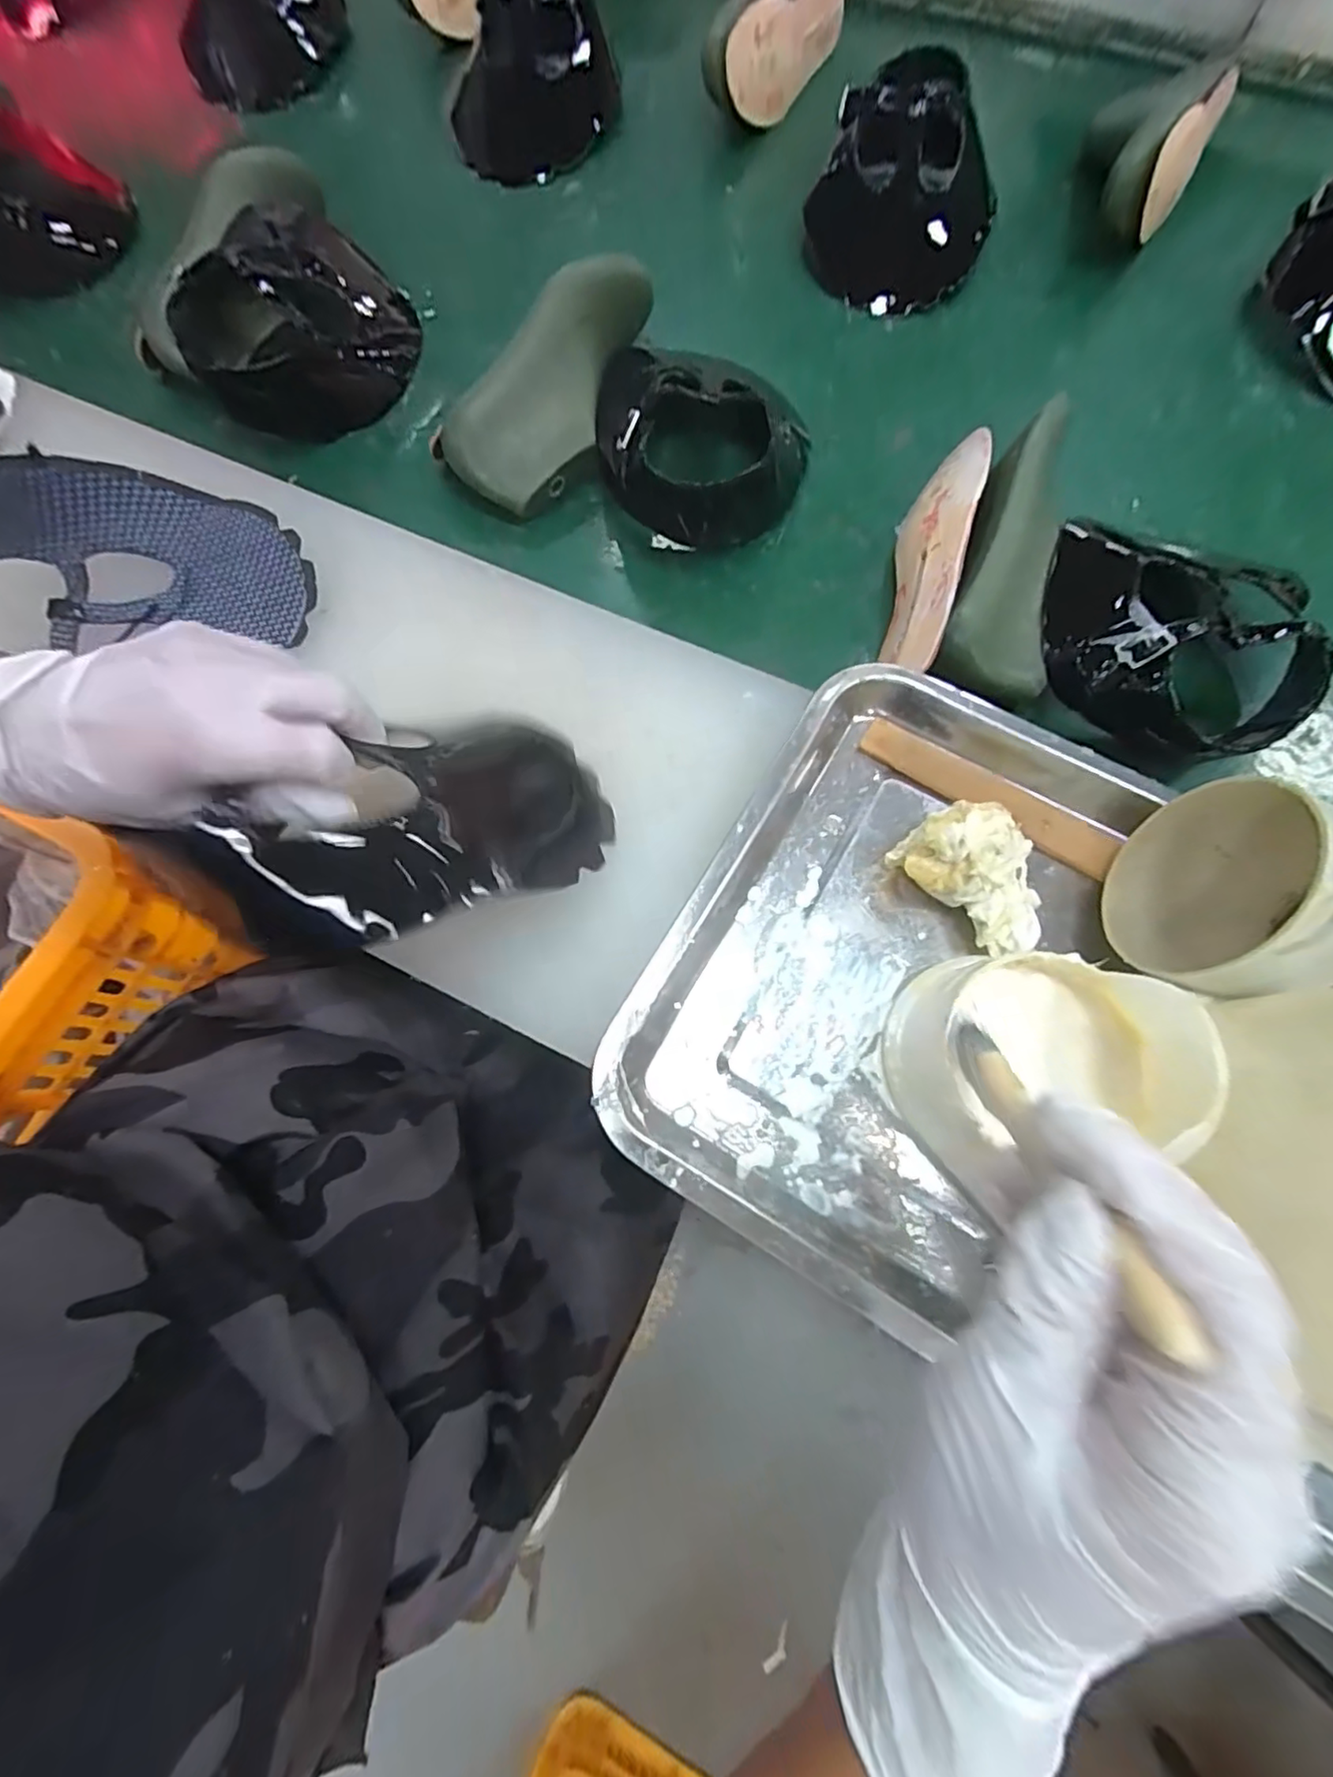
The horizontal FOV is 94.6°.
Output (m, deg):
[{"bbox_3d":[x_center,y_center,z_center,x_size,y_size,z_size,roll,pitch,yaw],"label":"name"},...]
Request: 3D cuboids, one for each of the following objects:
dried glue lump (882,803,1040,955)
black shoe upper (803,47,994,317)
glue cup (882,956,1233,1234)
[{"bbox_3d":[0.155,-0.007,0.303,0.056,0.037,0.075,-40,77,-10],"label":"dried glue lump"},{"bbox_3d":[0.189,-0.557,0.491,0.138,0.084,0.142,25,76,7],"label":"black shoe upper"},{"bbox_3d":[0.147,0.071,0.252,0.091,0.089,0.089,0,74,0],"label":"glue cup"}]

